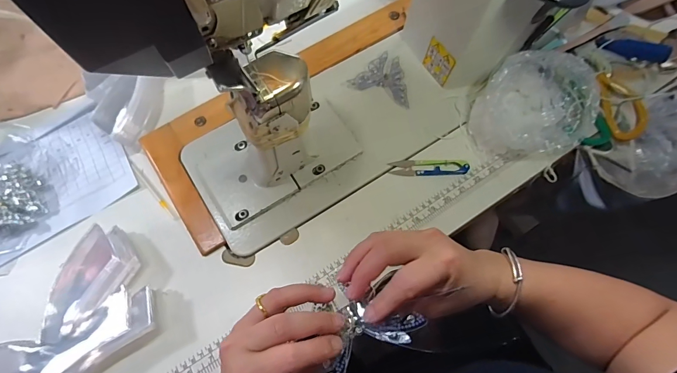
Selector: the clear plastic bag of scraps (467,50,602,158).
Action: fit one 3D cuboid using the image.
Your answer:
[{"bbox_3d":[0.250,-0.099,0.461,0.132,0.095,0.107,-13,66,-4],"label":"clear plastic bag of scraps"}]

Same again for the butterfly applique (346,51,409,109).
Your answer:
[{"bbox_3d":[0.068,-0.159,0.521,0.088,0.004,0.066,22,80,4],"label":"butterfly applique"}]

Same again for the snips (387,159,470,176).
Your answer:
[{"bbox_3d":[0.122,-0.027,0.481,0.102,0.007,0.022,1,65,3],"label":"snips"}]

